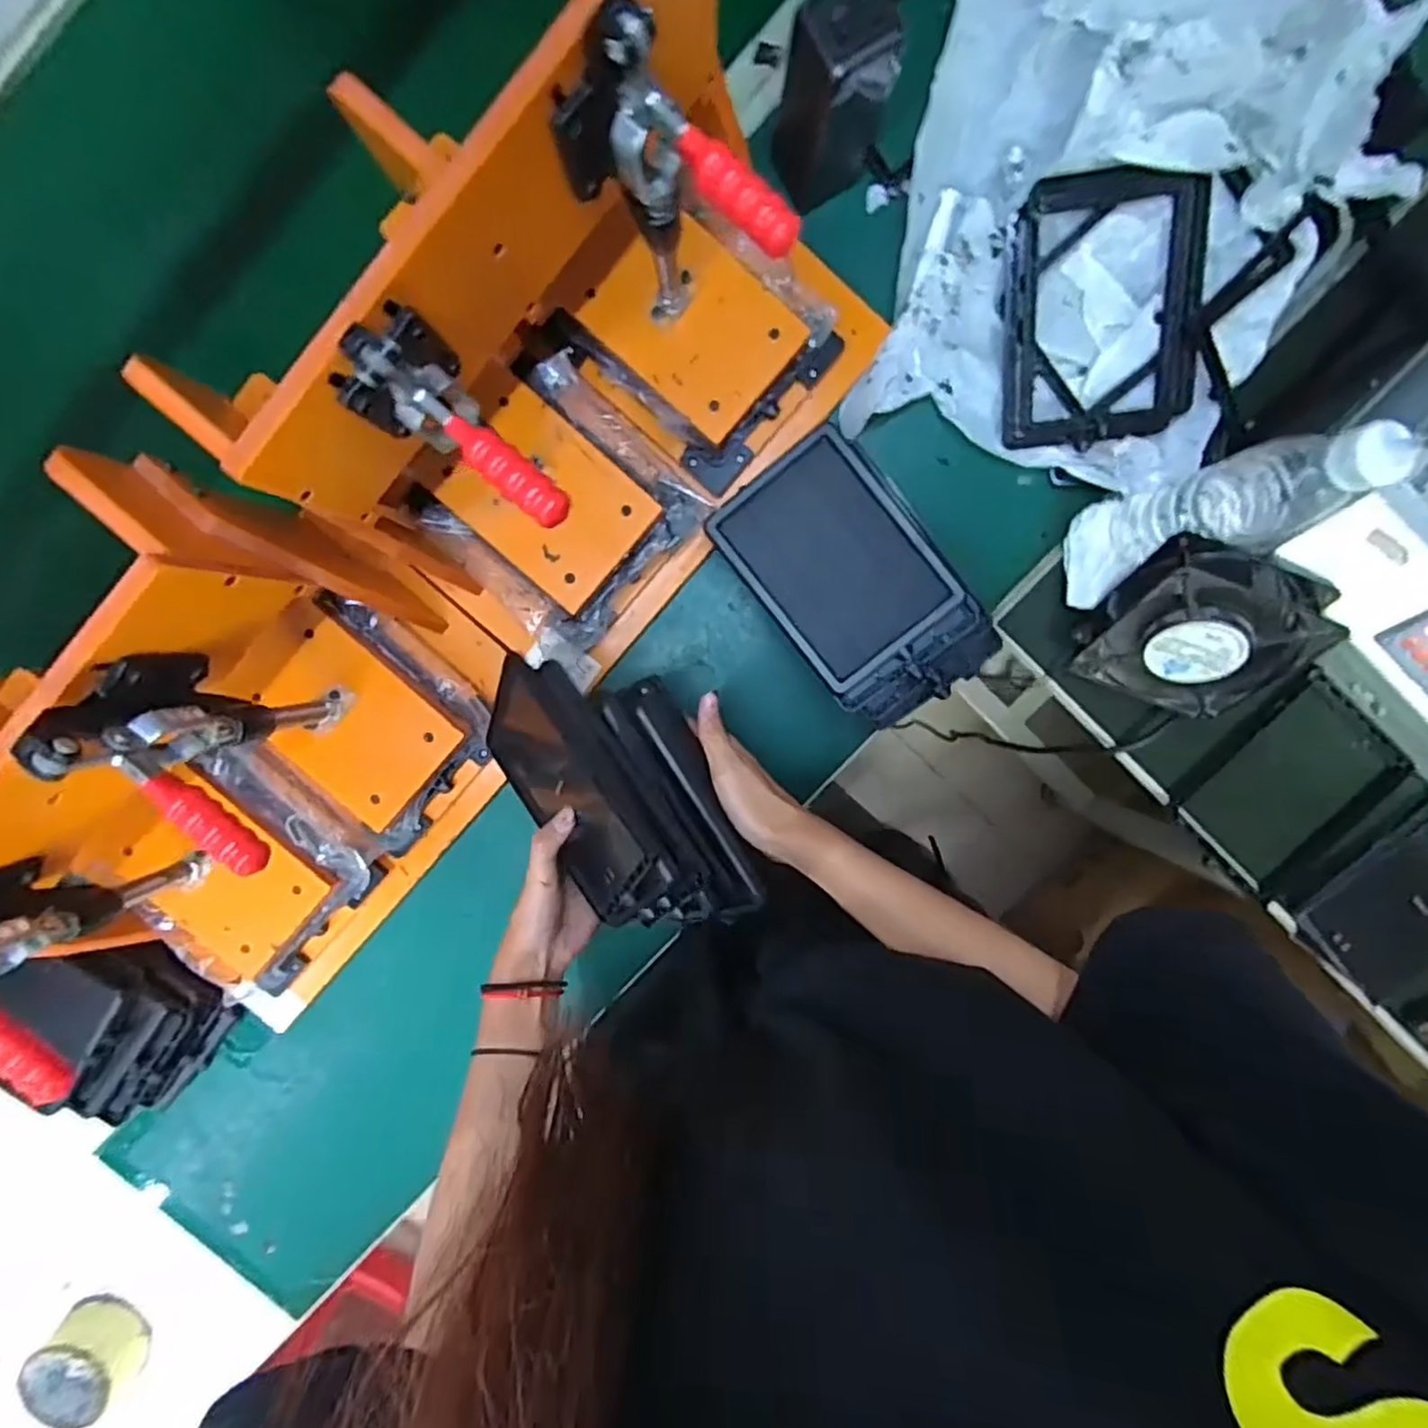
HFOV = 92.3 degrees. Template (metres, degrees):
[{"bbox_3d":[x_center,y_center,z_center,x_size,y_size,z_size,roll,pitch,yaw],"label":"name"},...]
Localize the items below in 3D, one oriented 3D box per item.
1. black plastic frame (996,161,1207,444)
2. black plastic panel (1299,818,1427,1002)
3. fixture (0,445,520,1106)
[{"bbox_3d":[0.282,-0.294,0.503,0.129,0.030,0.175,-2,108,10],"label":"black plastic frame"},{"bbox_3d":[0.575,0.159,0.567,0.152,0.023,0.097,-39,95,5],"label":"black plastic panel"},{"bbox_3d":[-0.335,0.063,0.453,0.244,0.250,0.397,42,95,-4],"label":"fixture"}]

